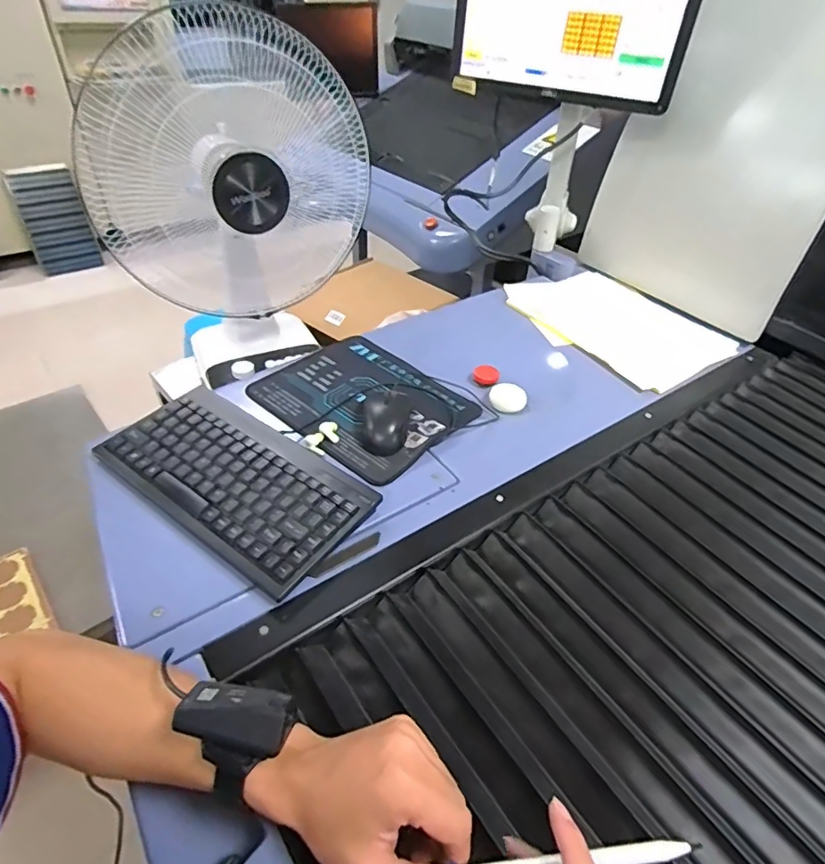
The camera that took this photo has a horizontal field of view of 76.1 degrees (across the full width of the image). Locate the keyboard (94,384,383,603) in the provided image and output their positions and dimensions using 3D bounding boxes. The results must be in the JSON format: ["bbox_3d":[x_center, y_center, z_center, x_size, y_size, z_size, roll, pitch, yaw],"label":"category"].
[{"bbox_3d":[-0.192,0.049,0.567,0.287,0.030,0.146,27,47,24],"label":"keyboard"}]

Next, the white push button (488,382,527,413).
[{"bbox_3d":[0.136,-0.048,0.753,0.052,0.014,0.055,11,43,8],"label":"white push button"}]

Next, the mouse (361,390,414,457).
[{"bbox_3d":[-0.032,-0.021,0.653,0.060,0.035,0.104,5,42,1],"label":"mouse"}]

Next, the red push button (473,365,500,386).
[{"bbox_3d":[0.113,-0.087,0.802,0.039,0.012,0.036,11,43,8],"label":"red push button"}]

